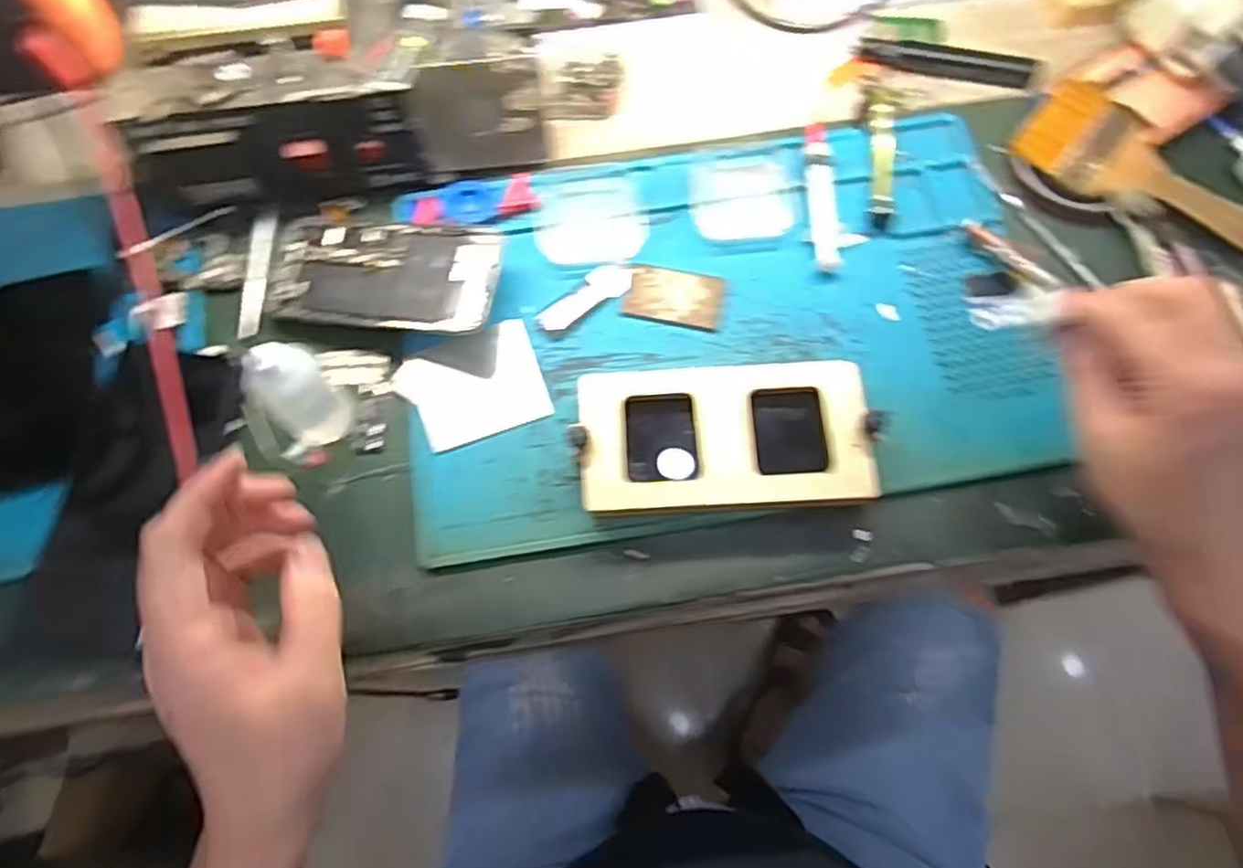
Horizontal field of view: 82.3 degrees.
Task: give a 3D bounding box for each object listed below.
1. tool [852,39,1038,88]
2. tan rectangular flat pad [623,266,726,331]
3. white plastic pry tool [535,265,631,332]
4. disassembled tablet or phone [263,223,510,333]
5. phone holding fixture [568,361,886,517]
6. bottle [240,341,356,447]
[{"bbox_3d":[0.227,-0.259,0.495,0.121,0.013,0.019,10,69,5],"label":"tool"},{"bbox_3d":[0.033,-0.085,0.439,0.058,0.004,0.037,10,69,5],"label":"tan rectangular flat pad"},{"bbox_3d":[-0.022,-0.086,0.437,0.066,0.006,0.023,-34,72,-11],"label":"white plastic pry tool"},{"bbox_3d":[-0.147,-0.097,0.433,0.149,0.007,0.067,6,77,11],"label":"disassembled tablet or phone"},{"bbox_3d":[0.056,0.002,0.395,0.158,0.020,0.083,-2,69,0],"label":"phone holding fixture"},{"bbox_3d":[-0.175,-0.023,0.384,0.031,0.075,0.036,40,74,15],"label":"bottle"}]

